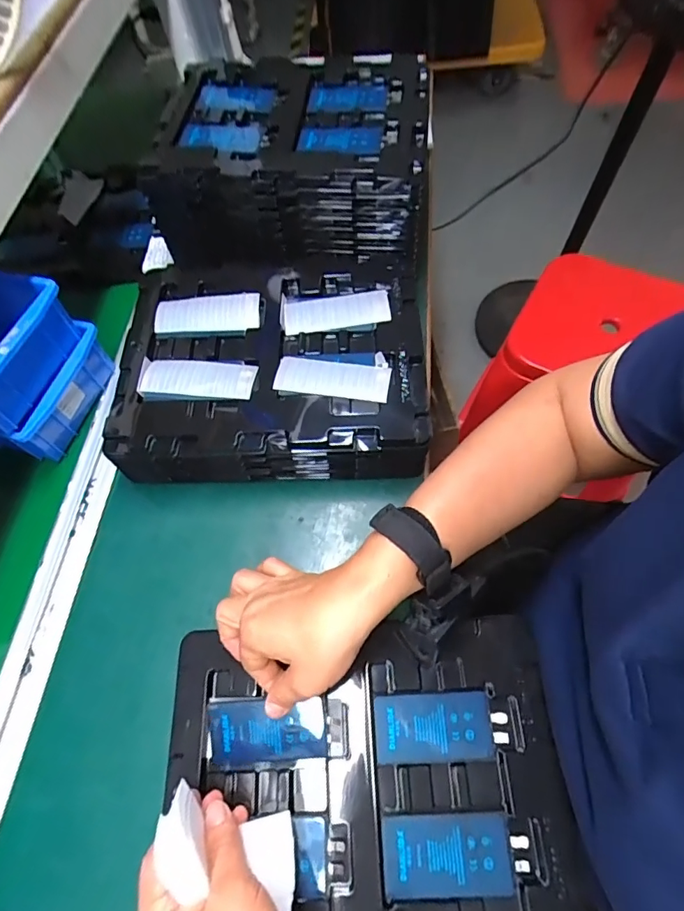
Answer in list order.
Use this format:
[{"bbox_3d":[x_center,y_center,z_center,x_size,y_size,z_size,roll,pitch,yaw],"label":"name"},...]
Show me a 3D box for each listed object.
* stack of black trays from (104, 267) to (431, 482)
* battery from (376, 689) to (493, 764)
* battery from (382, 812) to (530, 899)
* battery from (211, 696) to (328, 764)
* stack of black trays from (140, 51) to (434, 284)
[{"bbox_3d":[-0.061,-0.092,0.479,0.278,0.063,0.236,-1,63,5],"label":"stack of black trays"},{"bbox_3d":[0.067,0.197,0.355,0.084,0.004,0.043,-3,63,4],"label":"battery"},{"bbox_3d":[0.074,0.264,0.323,0.092,0.006,0.042,-3,63,4],"label":"battery"},{"bbox_3d":[-0.055,0.197,0.352,0.086,0.009,0.044,-5,87,4],"label":"battery"},{"bbox_3d":[-0.048,-0.328,0.546,0.266,0.099,0.223,3,63,7],"label":"stack of black trays"}]

